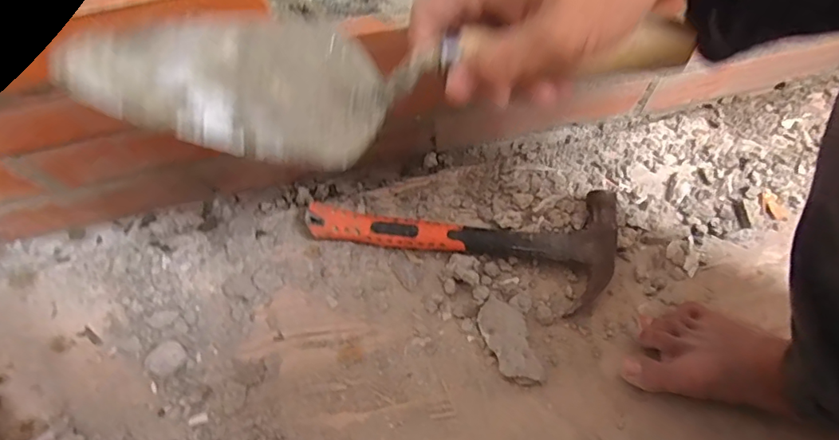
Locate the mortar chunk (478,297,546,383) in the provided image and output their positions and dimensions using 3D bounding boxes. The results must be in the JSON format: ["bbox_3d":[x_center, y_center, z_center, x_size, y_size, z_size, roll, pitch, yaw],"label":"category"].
[{"bbox_3d":[0.085,0.115,0.478,0.039,0.019,0.084,-20,68,-5],"label":"mortar chunk"}]

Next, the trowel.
[{"bbox_3d":[-0.016,-0.079,0.270,0.303,0.046,0.080,-4,67,-5],"label":"trowel"}]

